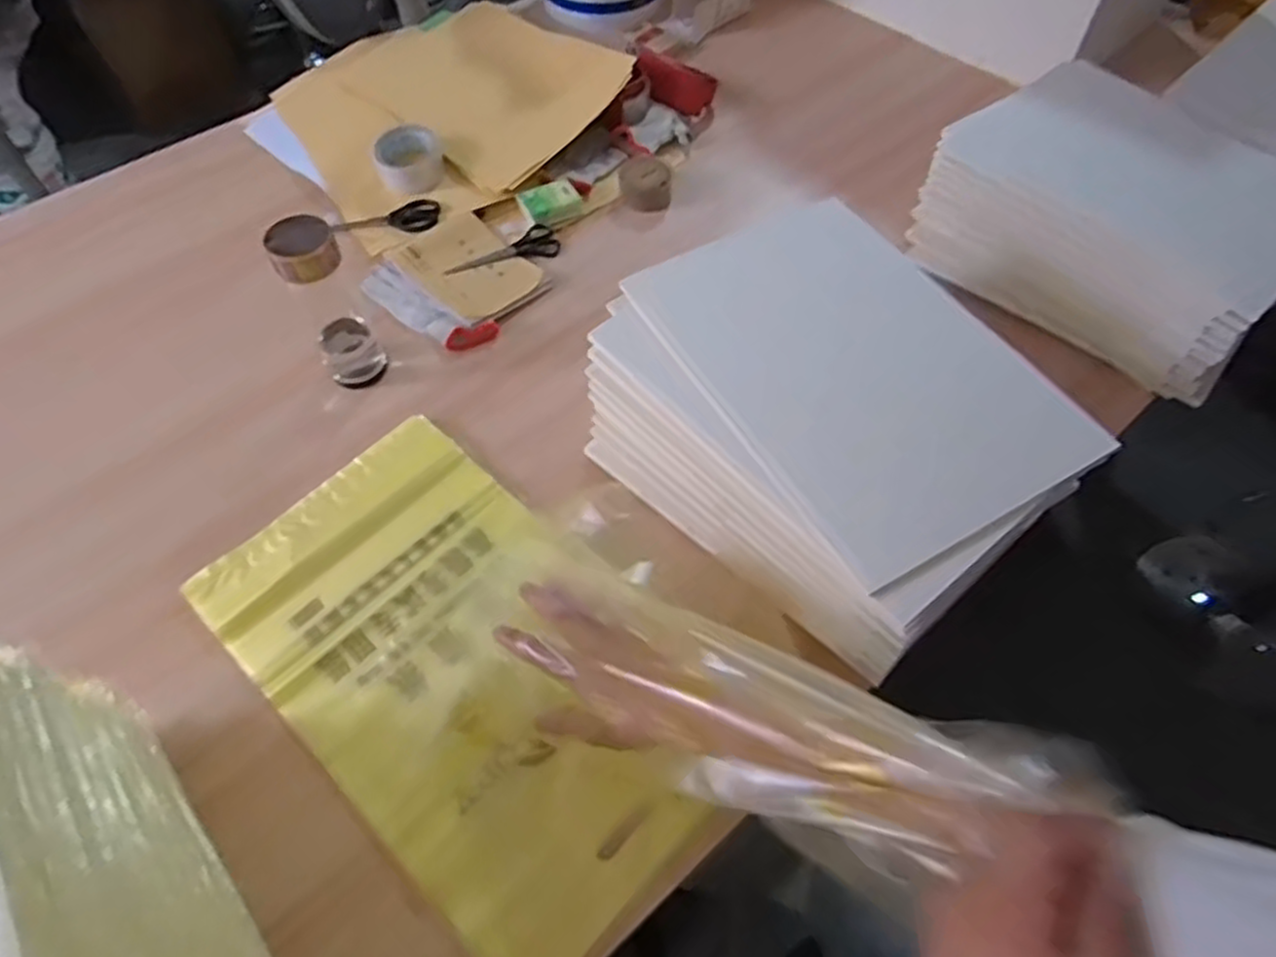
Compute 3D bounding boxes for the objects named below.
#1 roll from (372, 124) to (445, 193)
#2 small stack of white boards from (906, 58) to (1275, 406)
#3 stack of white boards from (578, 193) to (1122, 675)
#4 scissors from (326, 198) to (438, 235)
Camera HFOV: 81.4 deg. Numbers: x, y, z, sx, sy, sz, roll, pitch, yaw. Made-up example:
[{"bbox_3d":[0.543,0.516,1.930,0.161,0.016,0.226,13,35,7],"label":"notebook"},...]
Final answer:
[{"bbox_3d":[-0.311,-0.438,1.019,0.086,0.051,0.084,0,59,0],"label":"roll"},{"bbox_3d":[0.596,-0.329,0.930,0.402,0.187,0.290,38,66,20],"label":"small stack of white boards"},{"bbox_3d":[0.179,-0.060,0.729,0.315,0.162,0.417,-38,66,-20],"label":"stack of white boards"},{"bbox_3d":[-0.339,-0.346,0.996,0.143,0.016,0.050,-8,59,-5],"label":"scissors"}]

